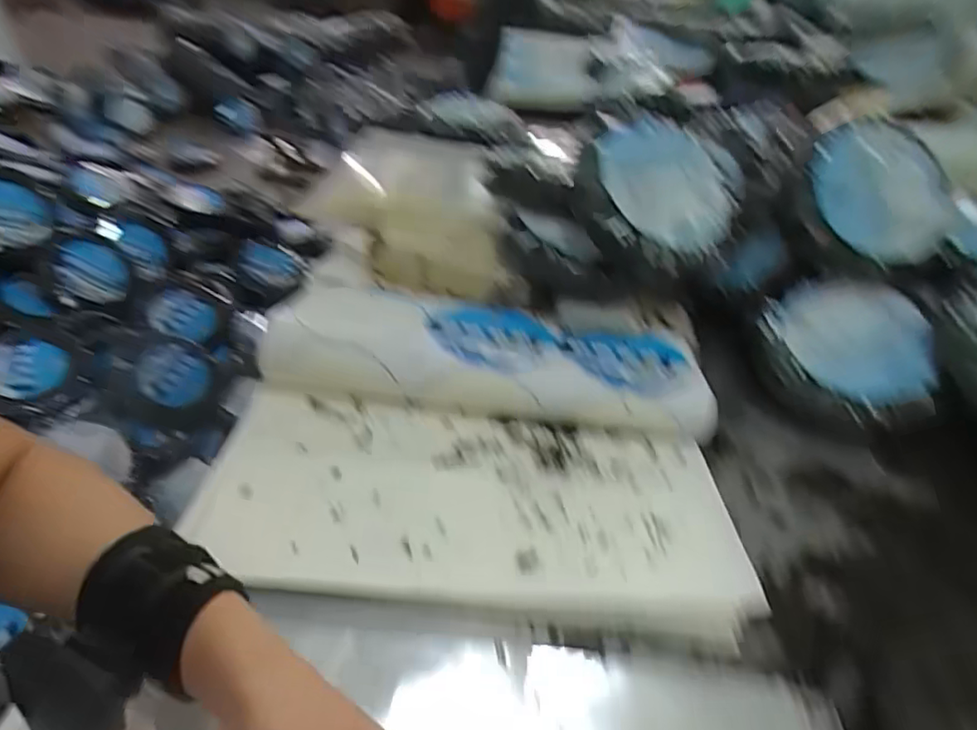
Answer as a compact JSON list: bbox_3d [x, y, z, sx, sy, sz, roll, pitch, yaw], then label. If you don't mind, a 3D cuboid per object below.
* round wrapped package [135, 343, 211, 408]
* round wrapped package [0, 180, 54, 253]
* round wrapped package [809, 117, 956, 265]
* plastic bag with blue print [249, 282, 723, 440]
[{"bbox_3d":[-0.657,0.022,1.224,0.131,0.030,0.135,33,52,-24],"label":"round wrapped package"},{"bbox_3d":[-0.999,-0.309,1.207,0.148,0.106,0.094,-29,51,-34],"label":"round wrapped package"},{"bbox_3d":[0.429,-0.184,0.639,0.154,0.038,0.144,1,78,-3],"label":"round wrapped package"},{"bbox_3d":[0.005,-0.021,0.625,0.451,0.055,0.161,8,41,2],"label":"plastic bag with blue print"}]

